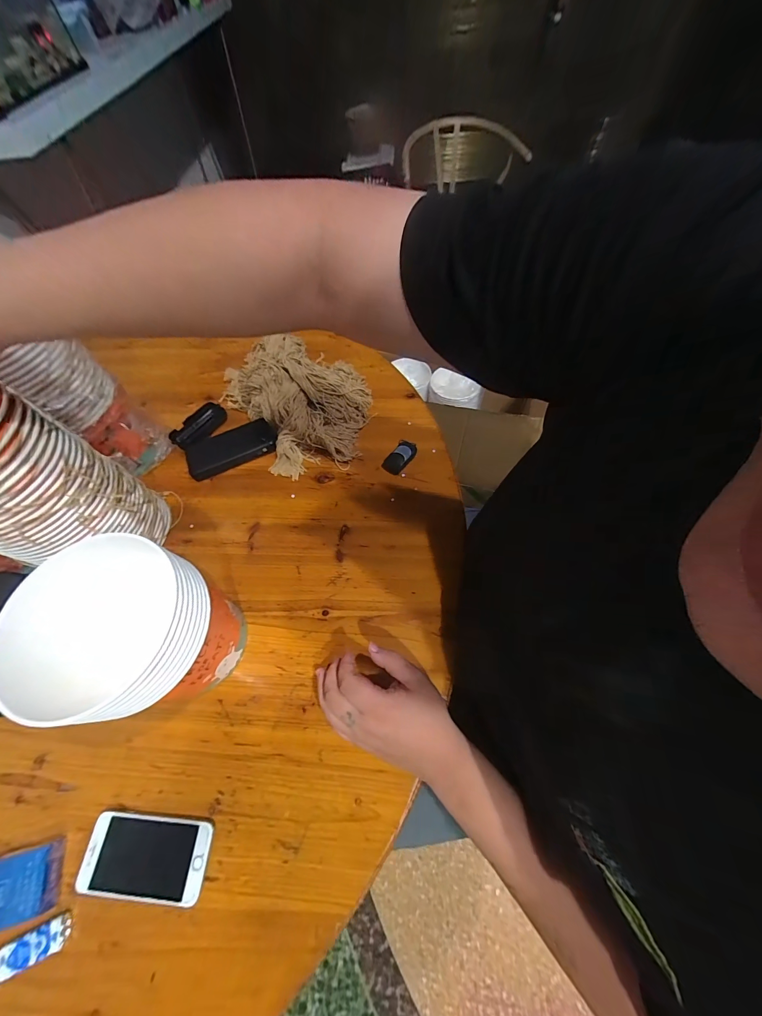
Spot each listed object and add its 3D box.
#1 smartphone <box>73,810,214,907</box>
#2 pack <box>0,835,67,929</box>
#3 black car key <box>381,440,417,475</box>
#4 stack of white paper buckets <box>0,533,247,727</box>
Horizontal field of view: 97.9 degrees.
[{"bbox_3d":[-0.249,0.371,0.353,0.131,0.011,0.066,1,62,5],"label":"smartphone"},{"bbox_3d":[-0.385,0.395,0.345,0.086,0.027,0.056,-15,62,-4],"label":"pack"},{"bbox_3d":[0.034,-0.091,0.581,0.039,0.016,0.066,31,68,18],"label":"black car key"},{"bbox_3d":[-0.250,0.140,0.375,0.142,0.199,0.151,5,63,9],"label":"stack of white paper buckets"}]

